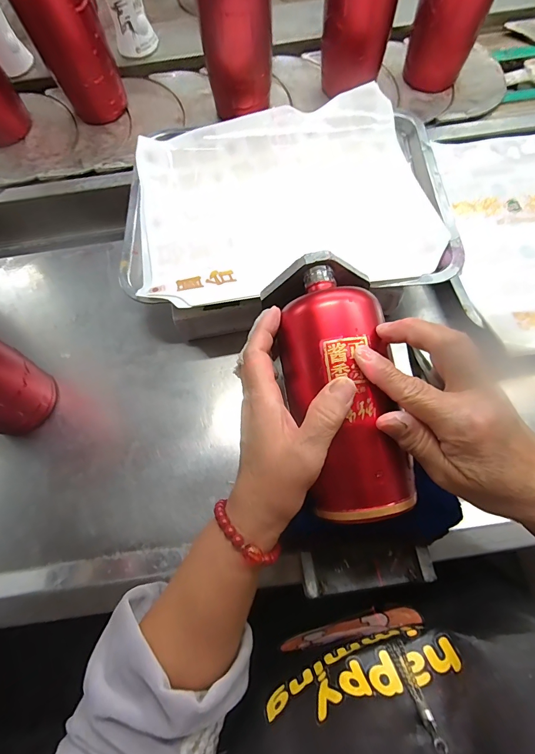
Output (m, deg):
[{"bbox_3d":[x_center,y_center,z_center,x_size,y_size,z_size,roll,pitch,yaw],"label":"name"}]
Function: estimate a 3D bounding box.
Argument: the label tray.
[{"bbox_3d":[0.016,-0.194,0.422,0.345,0.062,0.276,-7,71,-1],"label":"label tray"}]

